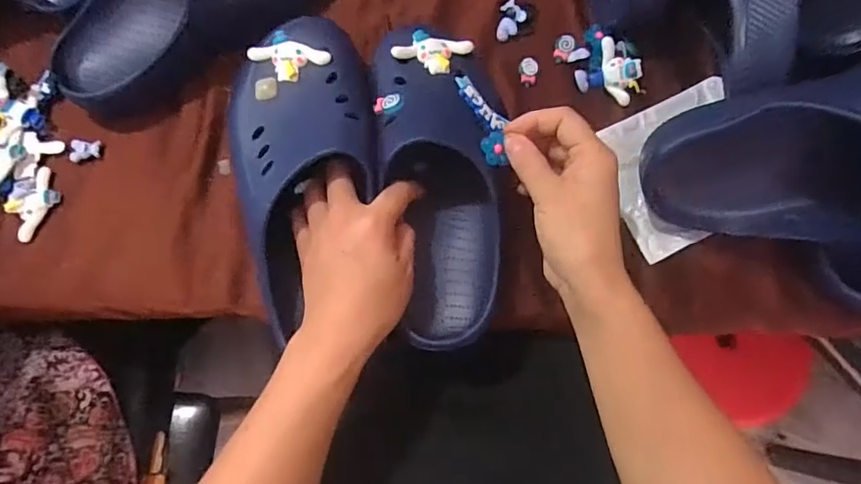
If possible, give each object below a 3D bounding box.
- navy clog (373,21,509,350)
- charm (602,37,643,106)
[{"bbox_3d":[0.011,-0.045,0.423,0.093,0.091,0.241,-5,84,1],"label":"navy clog"},{"bbox_3d":[0.164,-0.147,0.471,0.028,0.017,0.055,-6,76,0],"label":"charm"}]

